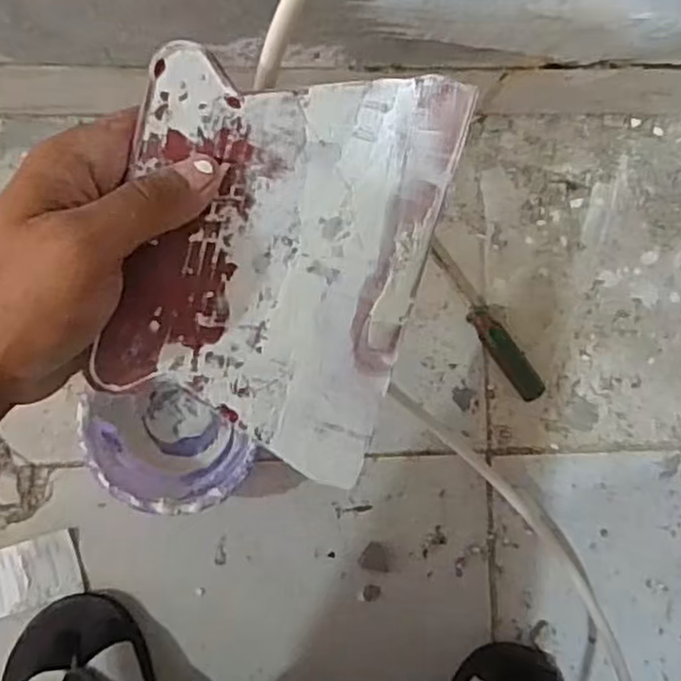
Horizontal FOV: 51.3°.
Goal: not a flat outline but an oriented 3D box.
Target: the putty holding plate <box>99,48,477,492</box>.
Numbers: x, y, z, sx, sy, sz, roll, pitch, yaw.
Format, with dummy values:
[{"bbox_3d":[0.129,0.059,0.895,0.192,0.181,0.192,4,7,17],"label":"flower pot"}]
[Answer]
[{"bbox_3d":[-0.026,-0.033,0.285,0.120,0.004,0.162,15,99,-13],"label":"putty holding plate"}]

